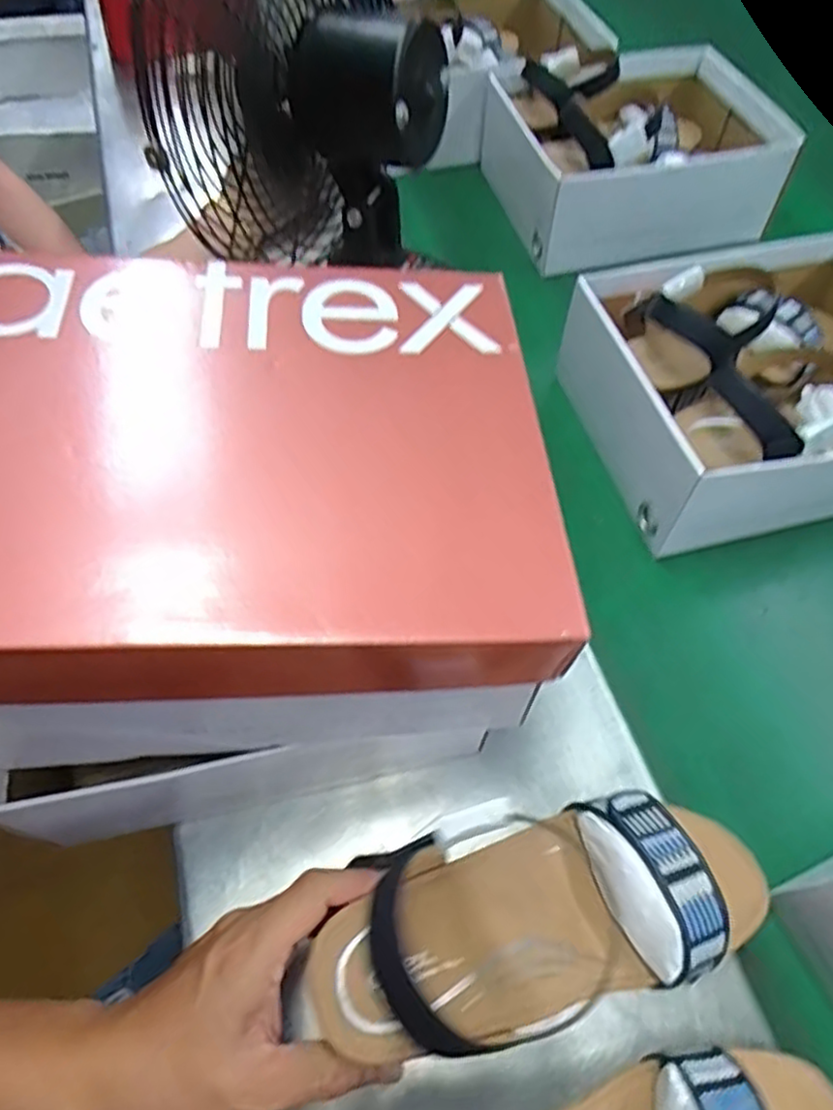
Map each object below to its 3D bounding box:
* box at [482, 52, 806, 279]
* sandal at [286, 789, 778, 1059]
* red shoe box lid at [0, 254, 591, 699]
[{"bbox_3d":[0.229,-0.436,0.726,0.272,0.110,0.222,-7,60,-8],"label":"box"},{"bbox_3d":[0.073,0.164,0.320,0.238,0.069,0.086,0,57,-27],"label":"sandal"},{"bbox_3d":[-0.074,-0.048,0.294,0.263,0.043,0.224,-2,59,-5],"label":"red shoe box lid"}]

